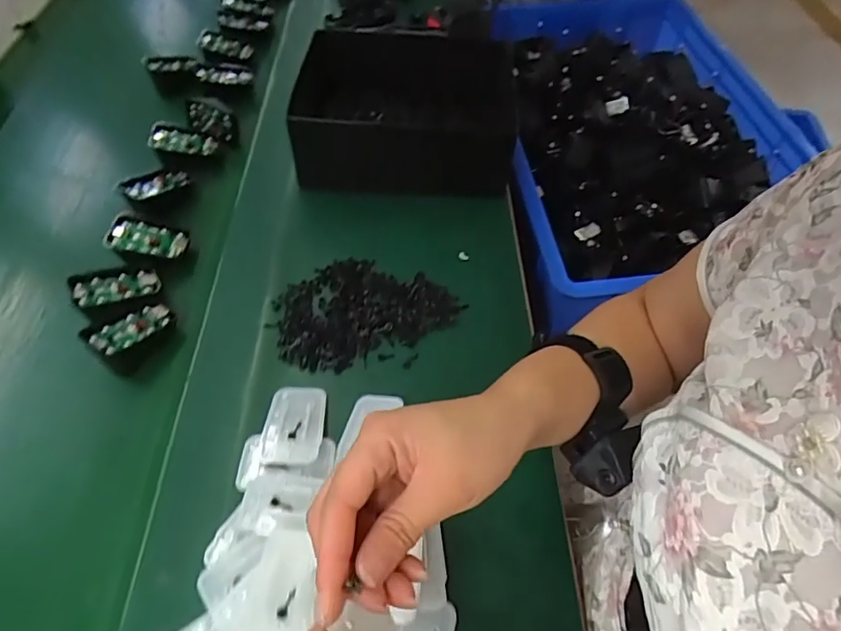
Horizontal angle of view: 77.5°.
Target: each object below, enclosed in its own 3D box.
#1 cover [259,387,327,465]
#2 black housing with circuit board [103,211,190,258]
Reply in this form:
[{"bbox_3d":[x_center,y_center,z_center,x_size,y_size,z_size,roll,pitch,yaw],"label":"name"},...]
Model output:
[{"bbox_3d":[-0.102,0.087,0.422,0.046,0.007,0.068,0,51,2],"label":"cover"},{"bbox_3d":[-0.270,-0.076,0.518,0.070,0.012,0.042,14,58,-15],"label":"black housing with circuit board"}]

